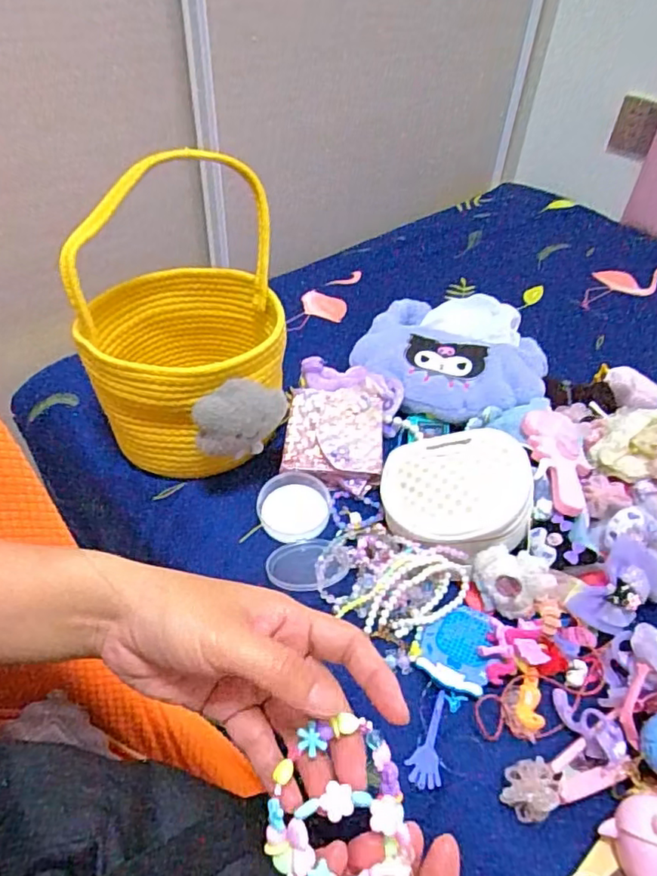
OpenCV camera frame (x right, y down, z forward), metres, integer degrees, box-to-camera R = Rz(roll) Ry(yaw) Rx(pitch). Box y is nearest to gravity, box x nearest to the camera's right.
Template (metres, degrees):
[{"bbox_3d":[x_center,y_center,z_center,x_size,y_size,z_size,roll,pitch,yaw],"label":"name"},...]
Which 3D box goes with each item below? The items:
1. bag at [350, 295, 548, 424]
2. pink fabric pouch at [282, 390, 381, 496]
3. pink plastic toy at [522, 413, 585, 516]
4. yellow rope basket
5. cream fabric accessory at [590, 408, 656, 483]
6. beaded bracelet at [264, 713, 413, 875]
[{"bbox_3d":[0.173,-0.117,0.801,0.248,0.069,0.228,17,46,14],"label":"bag"},{"bbox_3d":[0.007,0.000,0.704,0.116,0.049,0.129,5,44,2],"label":"pink fabric pouch"},{"bbox_3d":[0.251,0.025,0.622,0.053,0.034,0.135,2,44,-1],"label":"pink plastic toy"},{"bbox_3d":[-0.167,-0.122,0.652,0.219,0.266,0.267,-3,45,-6],"label":"yellow rope basket"},{"bbox_3d":[0.332,0.009,0.618,0.078,0.050,0.076,2,44,-2],"label":"cream fabric accessory"},{"bbox_3d":[0.003,0.159,0.248,0.058,0.028,0.060,0,44,-3],"label":"beaded bracelet"}]

